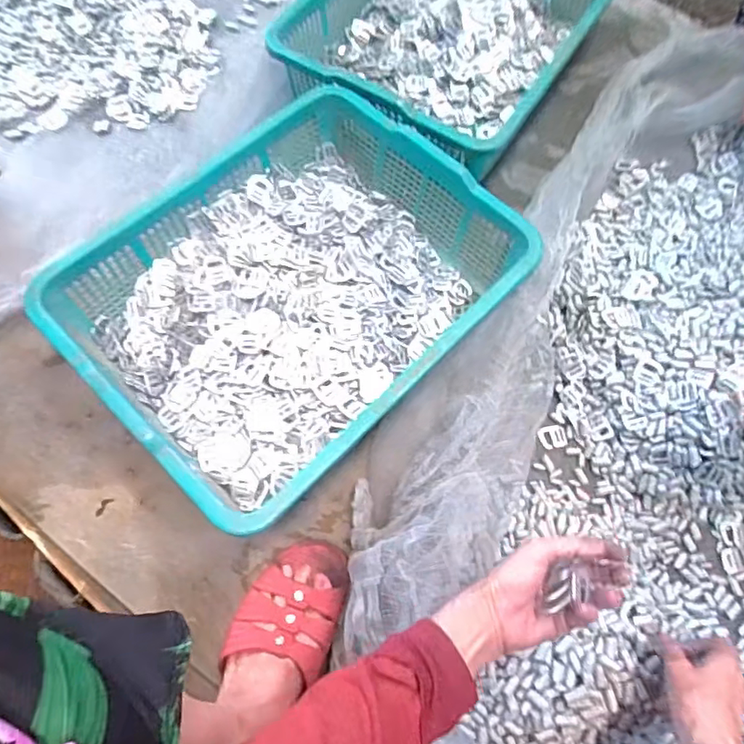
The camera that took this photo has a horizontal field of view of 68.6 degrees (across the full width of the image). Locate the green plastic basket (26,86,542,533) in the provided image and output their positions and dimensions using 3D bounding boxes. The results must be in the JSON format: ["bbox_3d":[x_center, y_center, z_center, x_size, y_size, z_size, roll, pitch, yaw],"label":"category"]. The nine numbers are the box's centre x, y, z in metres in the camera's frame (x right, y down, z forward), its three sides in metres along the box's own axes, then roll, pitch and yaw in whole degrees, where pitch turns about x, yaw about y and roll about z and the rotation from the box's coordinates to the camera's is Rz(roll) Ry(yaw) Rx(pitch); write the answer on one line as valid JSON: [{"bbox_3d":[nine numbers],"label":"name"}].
[{"bbox_3d":[-0.085,-0.098,0.649,0.377,0.114,0.472,42,73,15],"label":"green plastic basket"}]

